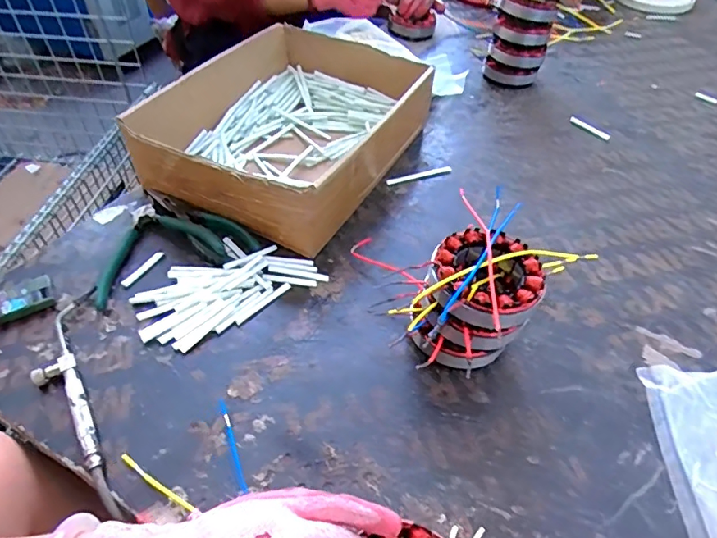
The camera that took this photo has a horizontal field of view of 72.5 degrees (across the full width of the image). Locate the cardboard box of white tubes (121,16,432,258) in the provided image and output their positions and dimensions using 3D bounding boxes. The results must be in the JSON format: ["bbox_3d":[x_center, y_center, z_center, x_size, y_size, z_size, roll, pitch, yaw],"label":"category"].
[{"bbox_3d":[-0.087,-0.186,0.612,0.279,0.096,0.340,20,50,18],"label":"cardboard box of white tubes"}]

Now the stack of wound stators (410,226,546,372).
[{"bbox_3d":[0.095,0.035,0.407,0.103,0.105,0.100,9,48,8],"label":"stack of wound stators"}]

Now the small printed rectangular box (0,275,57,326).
[{"bbox_3d":[-0.312,0.030,0.439,0.067,0.016,0.031,-24,52,-21],"label":"small printed rectangular box"}]

